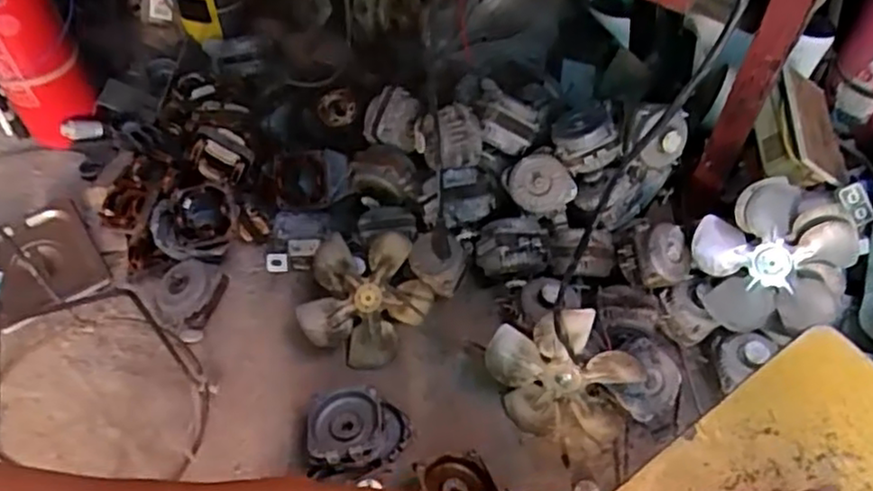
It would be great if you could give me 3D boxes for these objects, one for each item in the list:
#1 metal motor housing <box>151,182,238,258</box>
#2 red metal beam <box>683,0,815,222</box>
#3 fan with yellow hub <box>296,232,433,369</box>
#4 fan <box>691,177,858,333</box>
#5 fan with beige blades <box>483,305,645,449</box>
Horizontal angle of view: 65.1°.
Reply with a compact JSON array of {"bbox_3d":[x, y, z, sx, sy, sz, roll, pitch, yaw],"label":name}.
[{"bbox_3d":[-0.337,-0.026,0.950,0.122,0.080,0.080,3,53,1],"label":"metal motor housing"},{"bbox_3d":[0.384,-0.197,0.831,0.050,0.451,0.045,24,56,16],"label":"red metal beam"},{"bbox_3d":[-0.093,0.064,0.913,0.177,0.169,0.026,-50,23,-14],"label":"fan with yellow hub"},{"bbox_3d":[0.424,0.014,0.867,0.184,0.183,0.055,30,23,7],"label":"fan"},{"bbox_3d":[0.152,0.161,0.836,0.181,0.172,0.049,43,32,-1],"label":"fan with beige blades"}]

